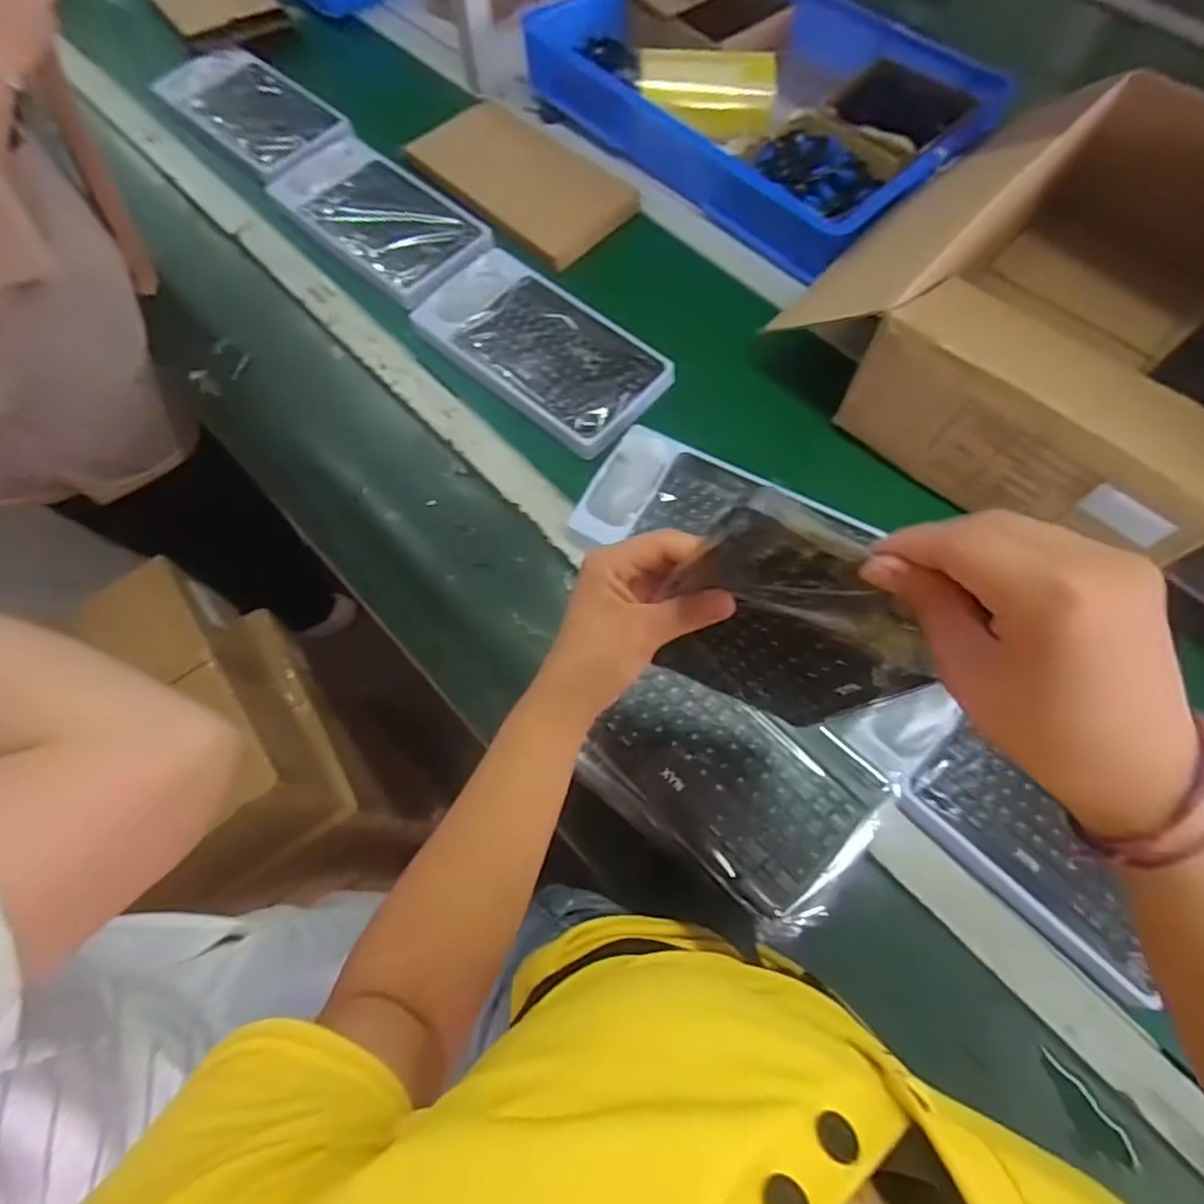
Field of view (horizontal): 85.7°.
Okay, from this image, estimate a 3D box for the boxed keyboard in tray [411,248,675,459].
[{"bbox_3d":[-0.081,-0.333,0.840,0.330,0.023,0.174,41,75,15],"label":"boxed keyboard in tray"}]

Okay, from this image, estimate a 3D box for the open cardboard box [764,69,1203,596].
[{"bbox_3d":[0.596,-0.305,0.734,0.595,0.196,0.546,42,75,16],"label":"open cardboard box"}]

